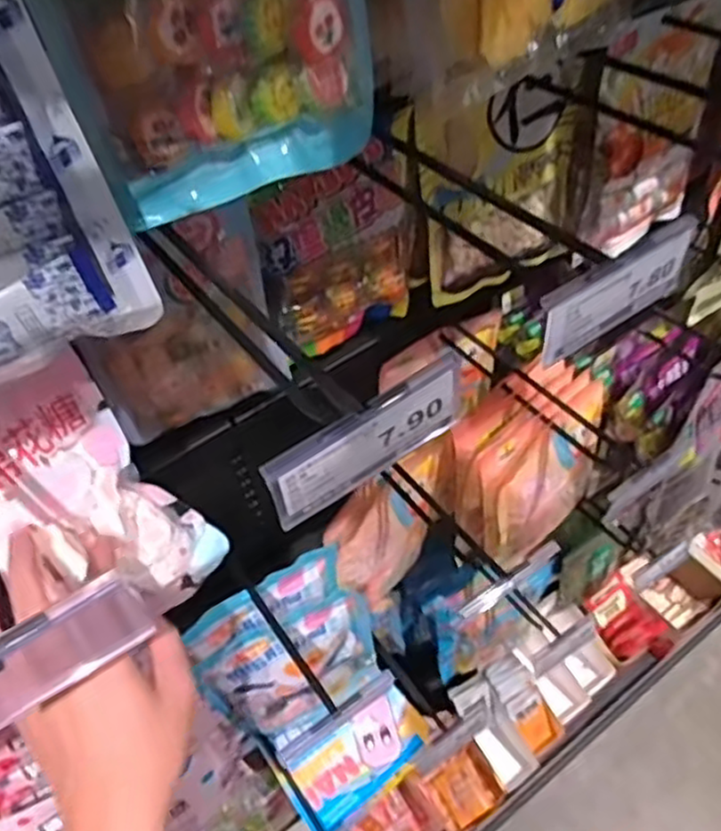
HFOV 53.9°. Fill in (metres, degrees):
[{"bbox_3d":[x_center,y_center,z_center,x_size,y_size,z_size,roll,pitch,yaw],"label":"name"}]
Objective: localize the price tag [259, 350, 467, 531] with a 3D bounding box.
[{"bbox_3d":[0.004,0.011,0.311,0.100,0.046,0.008,-31,51,-19],"label":"price tag"}]

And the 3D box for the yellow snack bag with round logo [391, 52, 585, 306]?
[{"bbox_3d":[0.132,-0.213,0.666,0.181,0.216,0.043,-19,52,-10],"label":"yellow snack bag with round logo"}]

